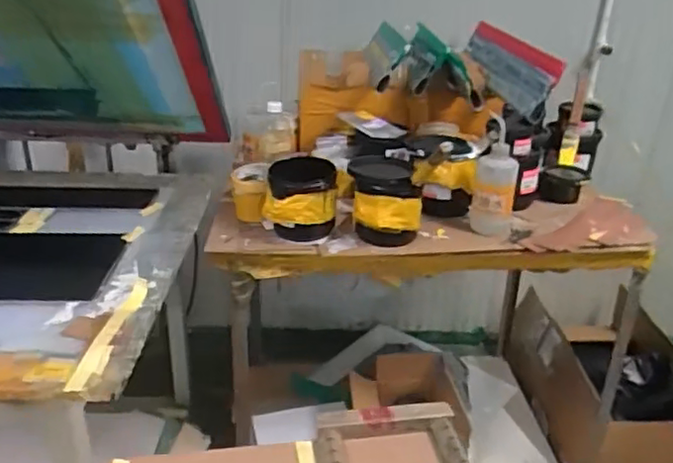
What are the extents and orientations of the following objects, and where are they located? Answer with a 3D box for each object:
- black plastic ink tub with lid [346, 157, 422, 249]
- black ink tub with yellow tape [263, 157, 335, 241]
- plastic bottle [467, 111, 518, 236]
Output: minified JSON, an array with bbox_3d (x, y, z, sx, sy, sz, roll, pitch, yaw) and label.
[{"bbox_3d":[0.087,-0.051,1.134,0.127,0.127,0.153,1,26,-2],"label":"black plastic ink tub with lid"},{"bbox_3d":[-0.065,-0.056,1.138,0.128,0.126,0.113,3,26,2],"label":"black ink tub with yellow tape"},{"bbox_3d":[0.300,-0.094,1.173,0.079,0.202,0.063,10,27,15],"label":"plastic bottle"}]

